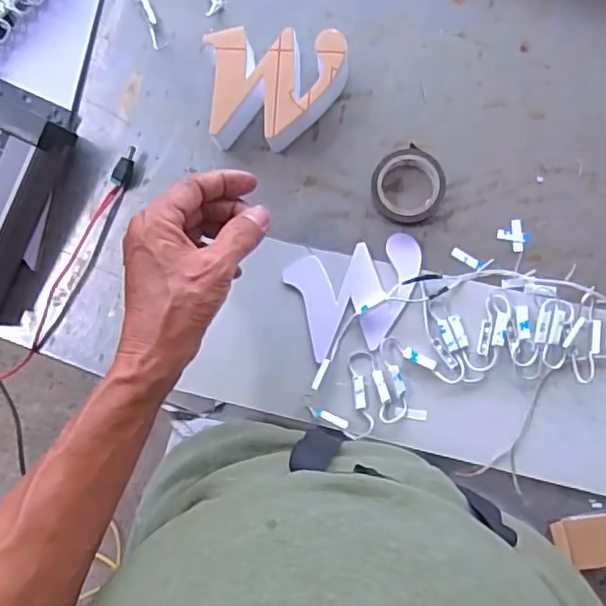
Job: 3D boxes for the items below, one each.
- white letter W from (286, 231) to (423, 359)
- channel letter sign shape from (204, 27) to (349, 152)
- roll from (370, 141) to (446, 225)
[{"bbox_3d":[0.046,-0.005,0.497,0.105,0.006,0.081,-14,87,5],"label":"white letter W"},{"bbox_3d":[-0.022,-0.169,0.495,0.110,0.046,0.084,2,88,6],"label":"channel letter sign shape"},{"bbox_3d":[0.083,-0.093,0.492,0.055,0.019,0.056,0,88,6],"label":"roll"}]

